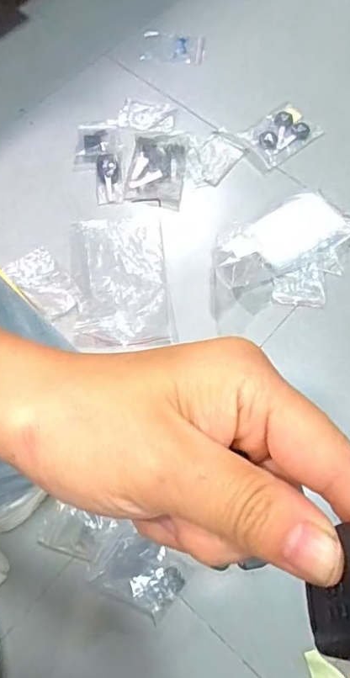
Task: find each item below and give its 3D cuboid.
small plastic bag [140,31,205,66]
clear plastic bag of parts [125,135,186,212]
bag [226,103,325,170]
[{"bbox_3d":[-0.004,-0.563,0.934,0.120,0.009,0.082,1,67,-2],"label":"small plastic bag"},{"bbox_3d":[-0.031,-0.285,0.807,0.091,0.012,0.138,7,67,0],"label":"clear plastic bag of parts"},{"bbox_3d":[0.184,-0.363,0.847,0.129,0.015,0.098,-35,73,-16],"label":"bag"}]

